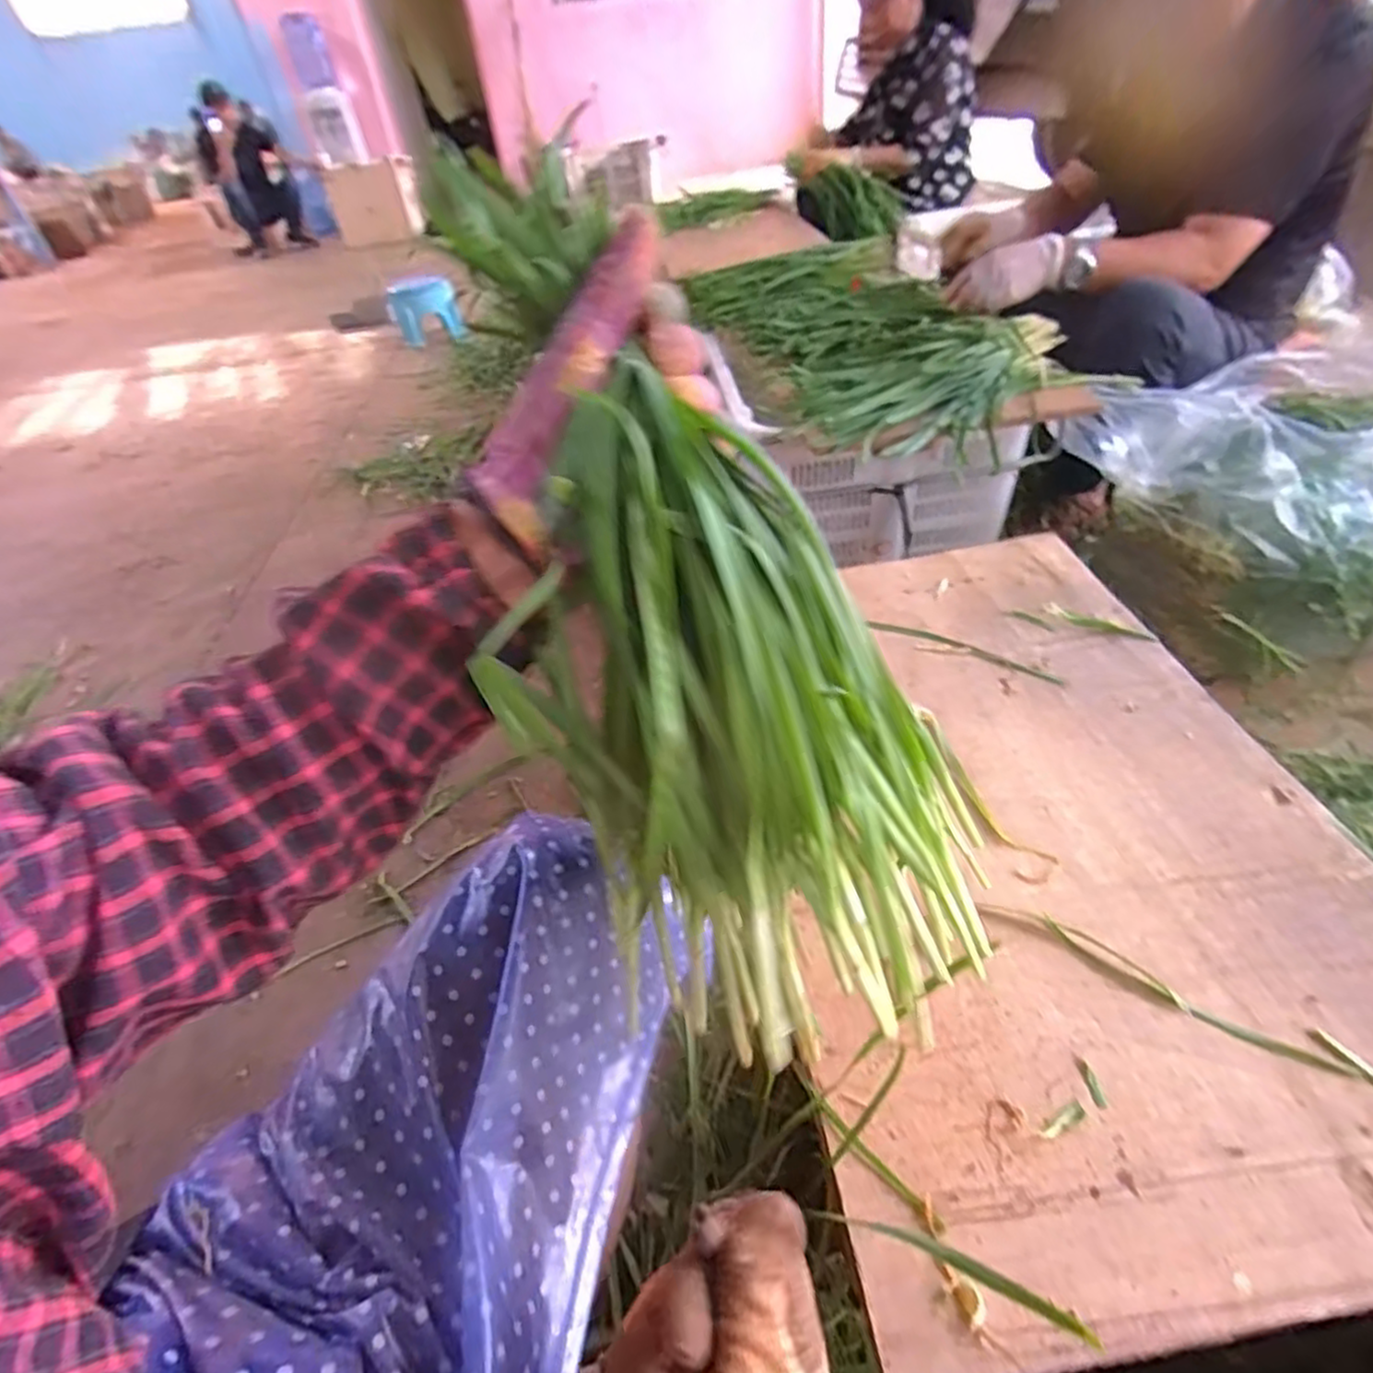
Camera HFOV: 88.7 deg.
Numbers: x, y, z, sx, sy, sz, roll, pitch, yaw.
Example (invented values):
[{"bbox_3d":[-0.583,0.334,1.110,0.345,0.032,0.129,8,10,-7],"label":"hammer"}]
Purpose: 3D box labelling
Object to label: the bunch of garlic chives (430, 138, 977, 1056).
[{"bbox_3d":[-0.008,-0.033,0.283,0.141,0.366,0.066,-23,1,-16],"label":"bunch of garlic chives"}]

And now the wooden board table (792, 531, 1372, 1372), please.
[{"bbox_3d":[0.288,0.087,0.616,0.448,0.025,0.701,-8,43,-1],"label":"wooden board table"}]

